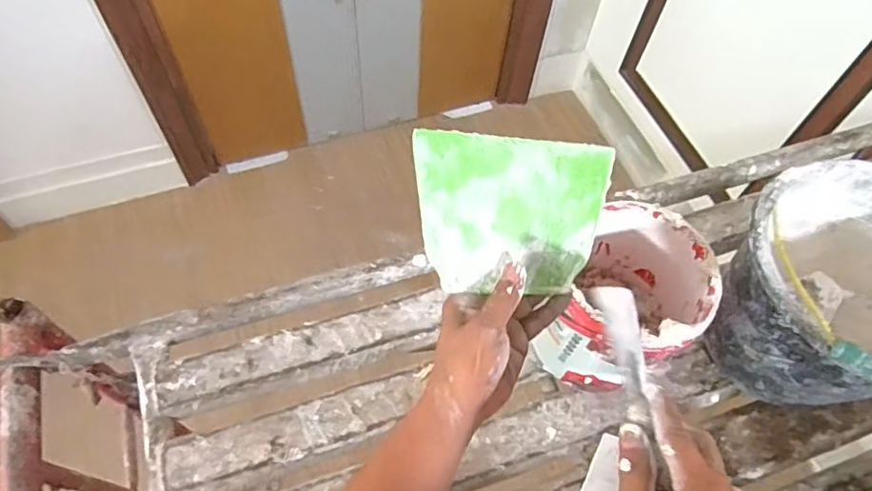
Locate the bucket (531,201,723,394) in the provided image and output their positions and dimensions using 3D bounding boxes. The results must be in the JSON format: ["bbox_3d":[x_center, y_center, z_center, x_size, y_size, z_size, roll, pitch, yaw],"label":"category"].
[{"bbox_3d":[0.226,0.070,0.730,0.182,0.179,0.176,2,60,-3],"label":"bucket"}]

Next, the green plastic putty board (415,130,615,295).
[{"bbox_3d":[0.064,-0.025,0.479,0.160,0.007,0.123,0,96,-15],"label":"green plastic putty board"}]

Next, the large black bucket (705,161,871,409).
[{"bbox_3d":[0.473,0.067,0.703,0.264,0.239,0.255,2,60,-3],"label":"large black bucket"}]

